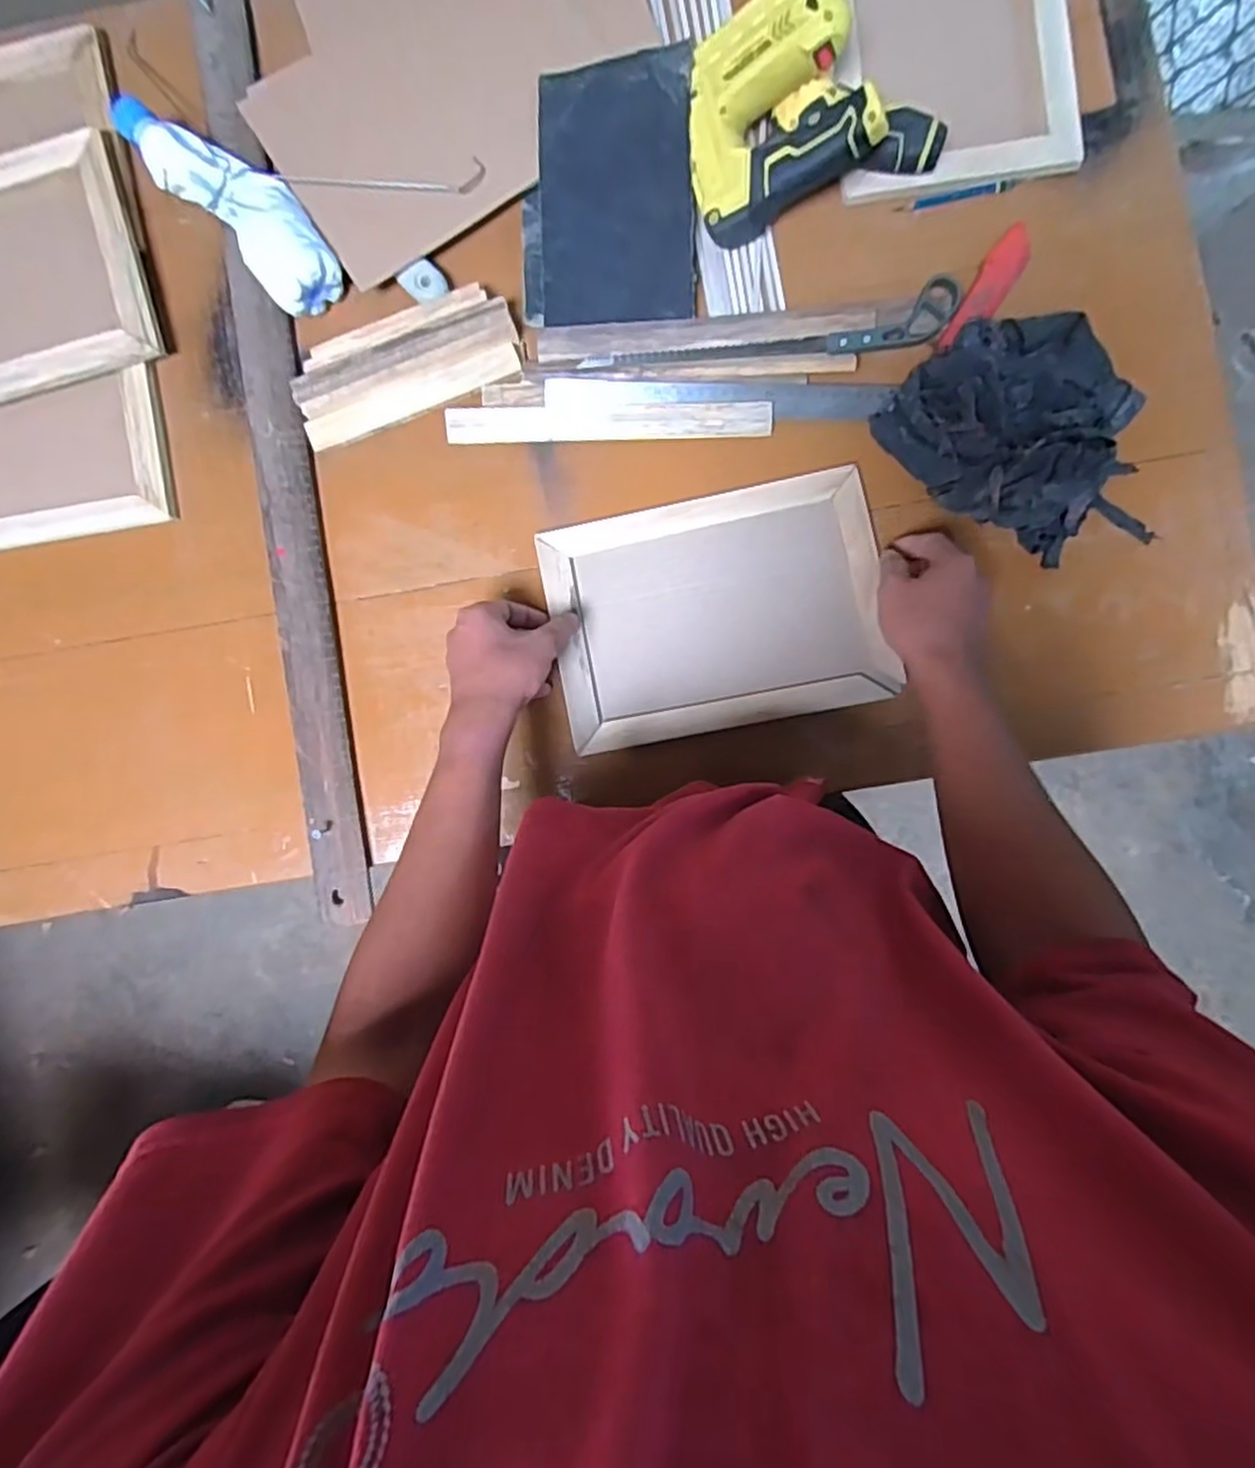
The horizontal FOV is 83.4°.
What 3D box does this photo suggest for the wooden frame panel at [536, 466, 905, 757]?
[{"bbox_3d":[0.080,-0.109,0.641,0.290,0.025,0.206,-11,91,3],"label":"wooden frame panel"}]

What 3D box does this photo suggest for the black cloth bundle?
[{"bbox_3d":[0.355,-0.252,0.593,0.173,0.059,0.235,-44,90,3],"label":"black cloth bundle"}]

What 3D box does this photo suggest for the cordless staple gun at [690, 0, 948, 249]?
[{"bbox_3d":[0.142,-0.526,0.580,0.198,0.086,0.155,-21,91,3],"label":"cordless staple gun"}]

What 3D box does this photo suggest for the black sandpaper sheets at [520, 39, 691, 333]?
[{"bbox_3d":[-0.019,-0.479,0.625,0.152,0.018,0.207,0,102,7],"label":"black sandpaper sheets"}]

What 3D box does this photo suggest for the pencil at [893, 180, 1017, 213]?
[{"bbox_3d":[0.294,-0.482,0.632,0.105,0.012,0.007,-10,91,3],"label":"pencil"}]

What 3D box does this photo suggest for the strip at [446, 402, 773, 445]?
[{"bbox_3d":[-0.017,-0.283,0.637,0.288,0.014,0.031,-1,92,2],"label":"strip"}]

